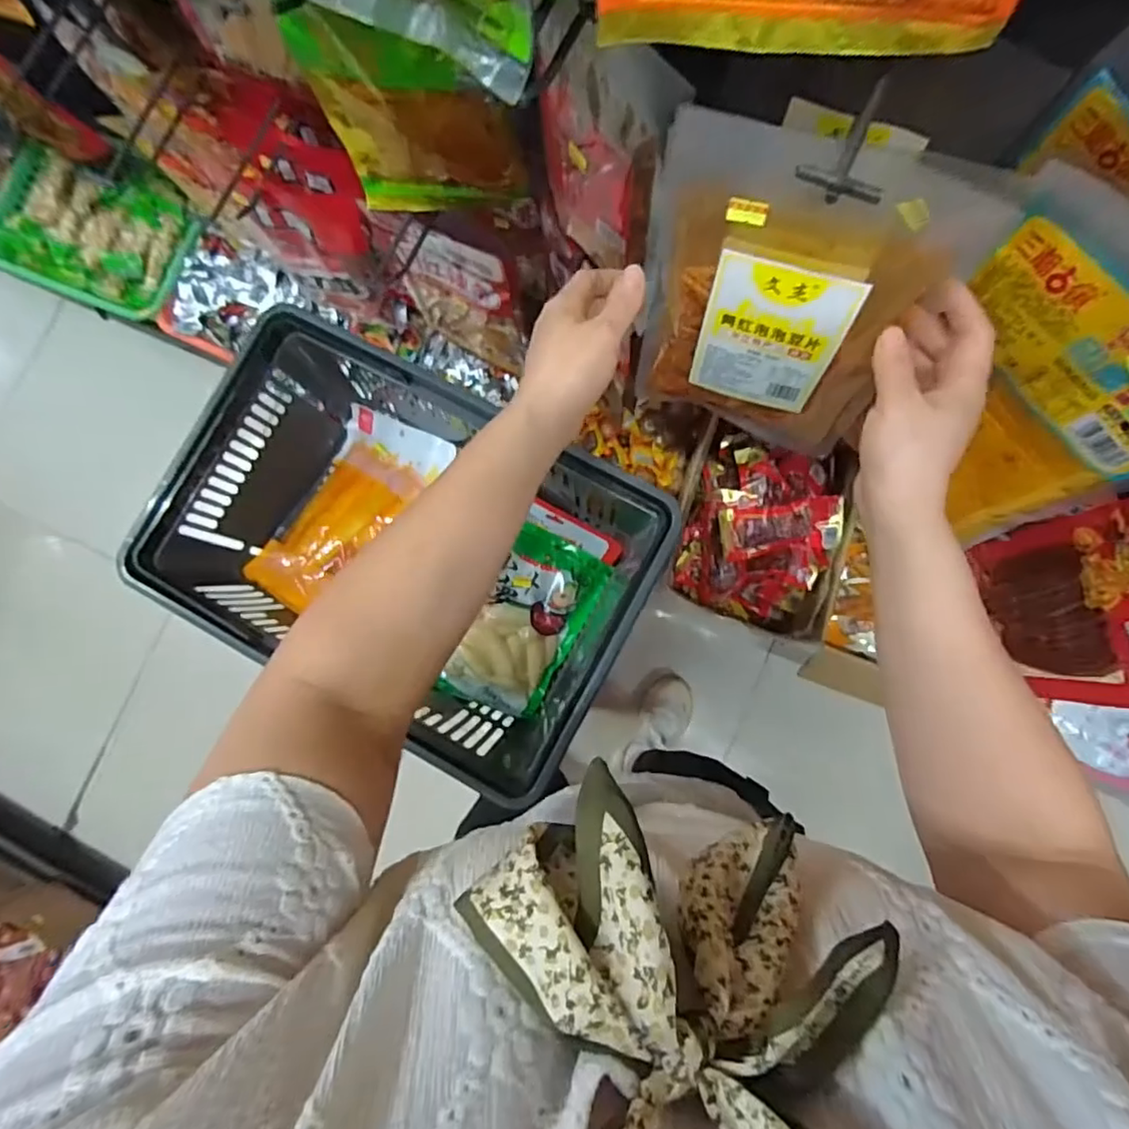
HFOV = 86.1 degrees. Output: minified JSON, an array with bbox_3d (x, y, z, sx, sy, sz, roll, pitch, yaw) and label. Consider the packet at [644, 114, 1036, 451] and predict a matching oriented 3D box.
[{"bbox_3d":[0.143,-0.174,0.421,0.187,0.241,0.048,17,65,4],"label":"packet"}]

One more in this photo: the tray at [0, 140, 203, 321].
[{"bbox_3d":[-0.879,-0.629,1.139,0.393,0.068,0.249,19,85,6],"label":"tray"}]

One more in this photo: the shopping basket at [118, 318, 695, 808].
[{"bbox_3d":[-0.152,-0.018,0.672,0.468,0.206,0.304,29,86,7],"label":"shopping basket"}]

